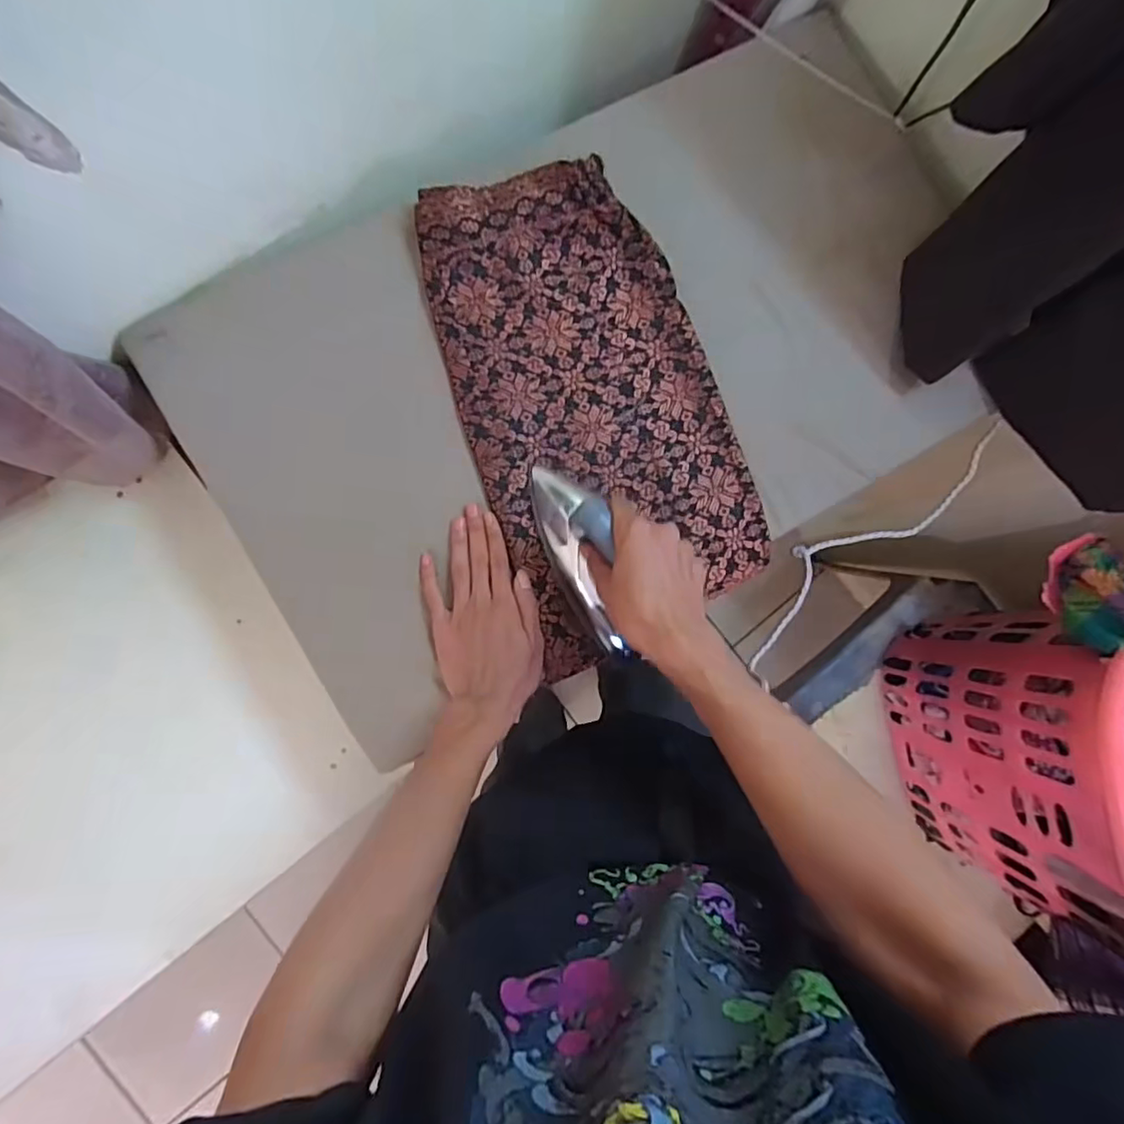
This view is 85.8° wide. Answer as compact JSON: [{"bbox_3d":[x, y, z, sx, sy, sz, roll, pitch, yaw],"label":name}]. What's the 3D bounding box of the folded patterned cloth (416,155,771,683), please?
[{"bbox_3d":[0.028,-0.151,0.581,0.246,0.038,0.440,-21,88,-7],"label":"folded patterned cloth"}]

